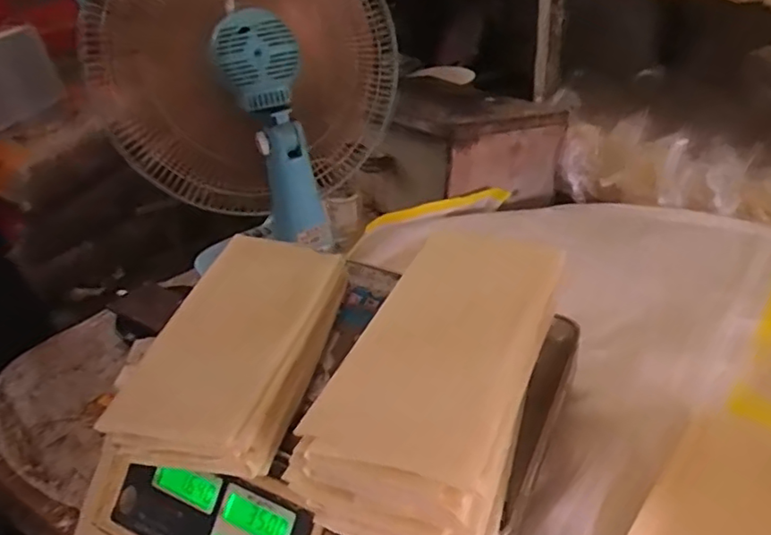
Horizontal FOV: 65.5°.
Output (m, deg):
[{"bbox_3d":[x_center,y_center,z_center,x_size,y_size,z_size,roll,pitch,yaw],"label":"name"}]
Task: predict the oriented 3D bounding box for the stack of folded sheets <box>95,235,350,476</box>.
[{"bbox_3d":[-0.126,0.059,0.519,0.130,0.051,0.245,4,35,12],"label":"stack of folded sheets"}]

